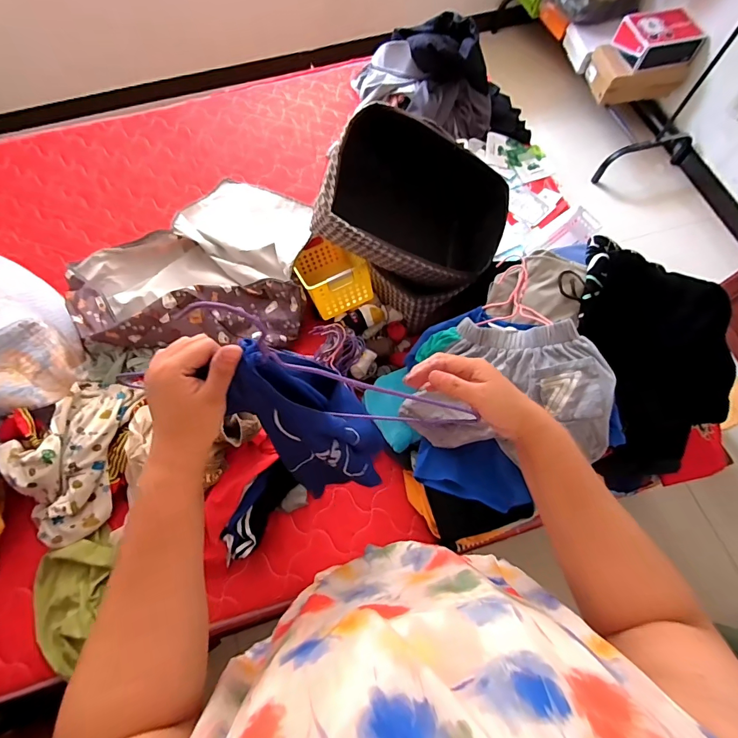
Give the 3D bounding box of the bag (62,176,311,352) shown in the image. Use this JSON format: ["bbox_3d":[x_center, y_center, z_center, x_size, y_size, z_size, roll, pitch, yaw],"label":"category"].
[{"bbox_3d":[-0.519,-0.355,1.183,0.655,0.179,0.644,-5,69,-1],"label":"bag"}]

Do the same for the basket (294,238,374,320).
[{"bbox_3d":[-0.111,-0.267,1.143,0.182,0.129,0.260,-21,39,-7],"label":"basket"}]

